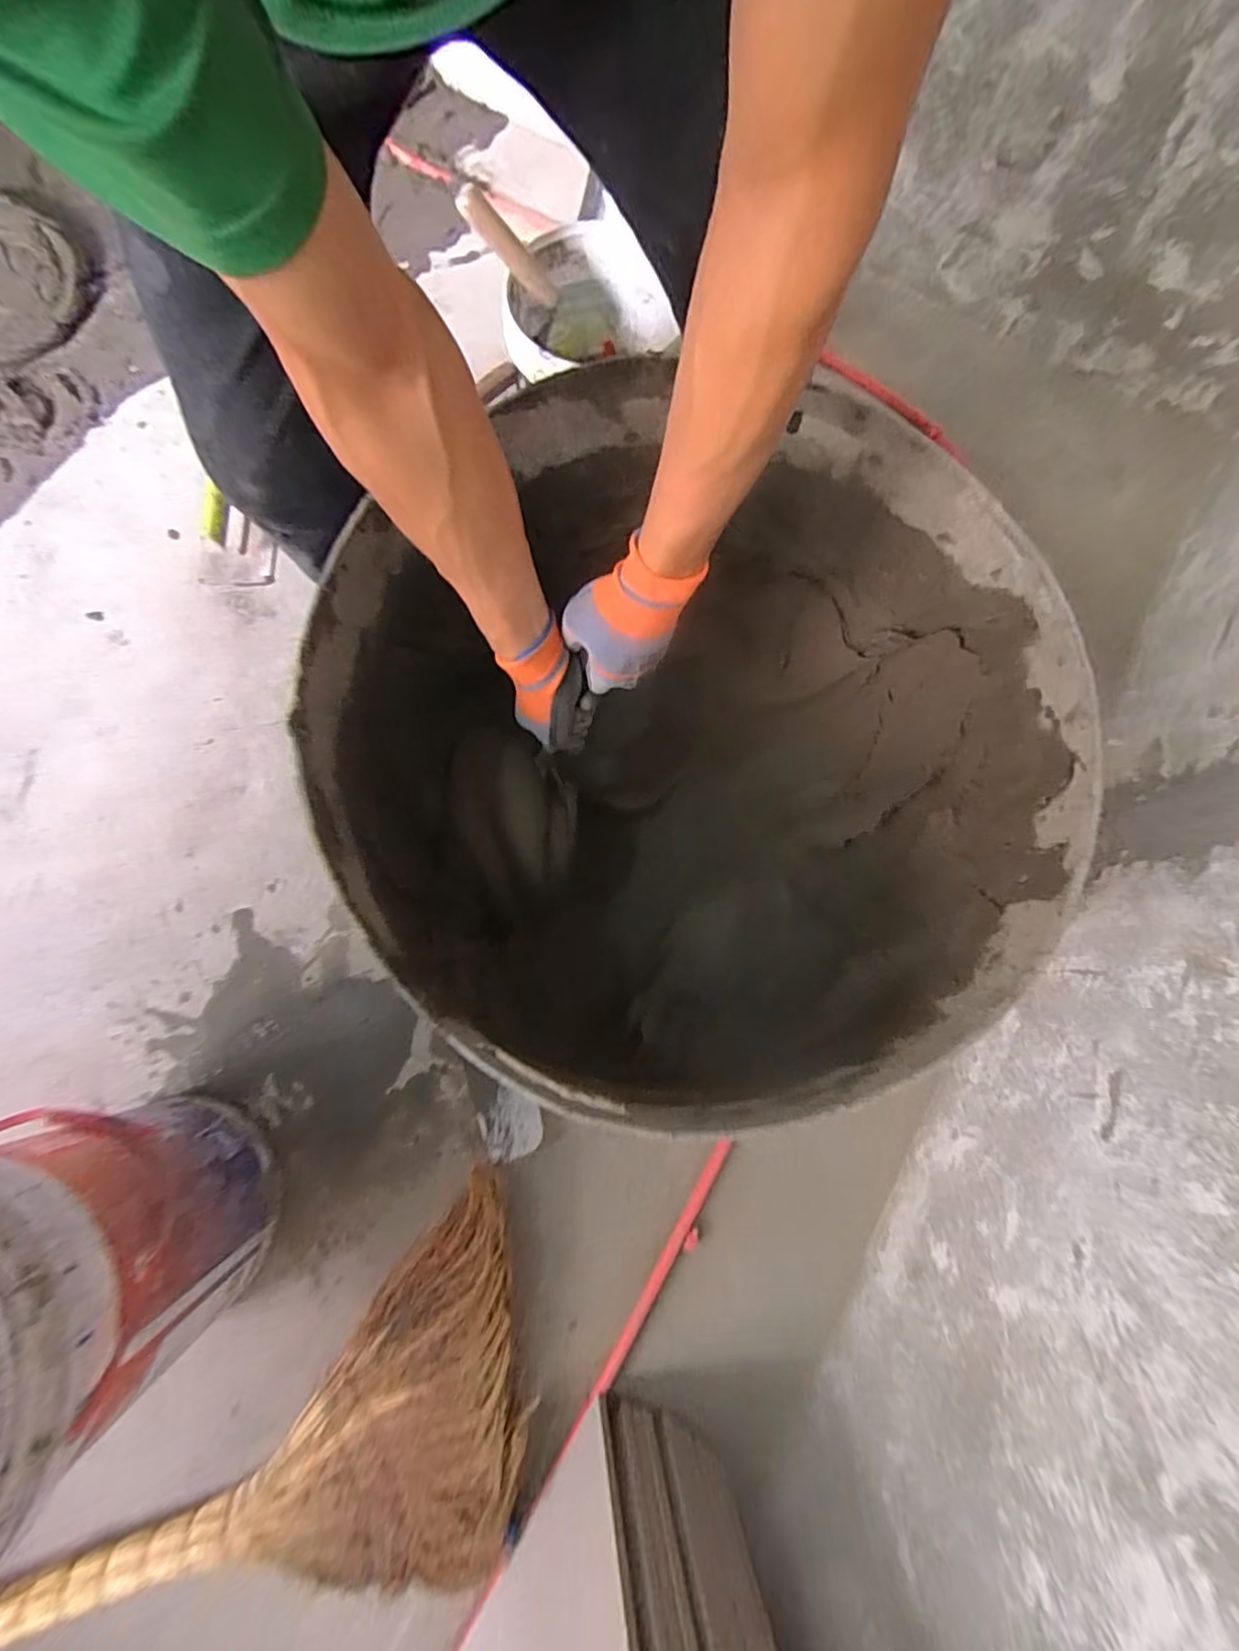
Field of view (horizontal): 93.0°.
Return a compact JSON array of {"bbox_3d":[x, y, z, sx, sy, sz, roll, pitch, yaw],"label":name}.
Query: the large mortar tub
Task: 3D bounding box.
[{"bbox_3d":[0.063,-0.056,0.604,0.554,0.383,0.568,0,77,-1],"label":"large mortar tub"}]

